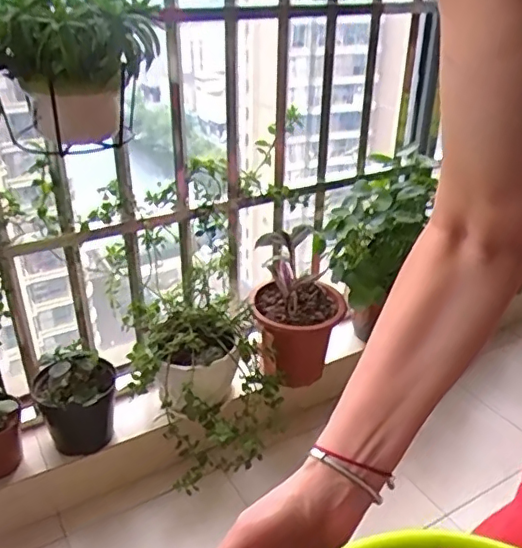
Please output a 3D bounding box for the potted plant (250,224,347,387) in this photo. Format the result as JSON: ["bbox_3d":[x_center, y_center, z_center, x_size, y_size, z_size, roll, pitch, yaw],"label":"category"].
[{"bbox_3d":[0.072,0.065,1.115,0.183,0.280,0.175,0,33,3],"label":"potted plant"}]

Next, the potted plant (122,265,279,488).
[{"bbox_3d":[-0.109,0.200,1.077,0.248,0.265,0.275,-22,38,-28],"label":"potted plant"}]

